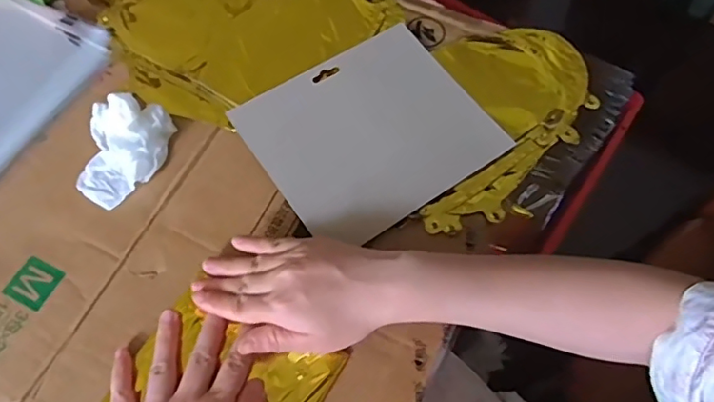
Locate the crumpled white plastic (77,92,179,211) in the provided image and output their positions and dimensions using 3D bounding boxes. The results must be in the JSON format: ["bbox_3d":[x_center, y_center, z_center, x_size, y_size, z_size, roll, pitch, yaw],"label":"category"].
[{"bbox_3d":[-0.190,-0.043,0.454,0.064,0.038,0.085,2,64,-2],"label":"crumpled white plastic"}]

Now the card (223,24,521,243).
[{"bbox_3d":[0.013,-0.060,0.486,0.189,0.007,0.159,-32,71,-18],"label":"card"}]

